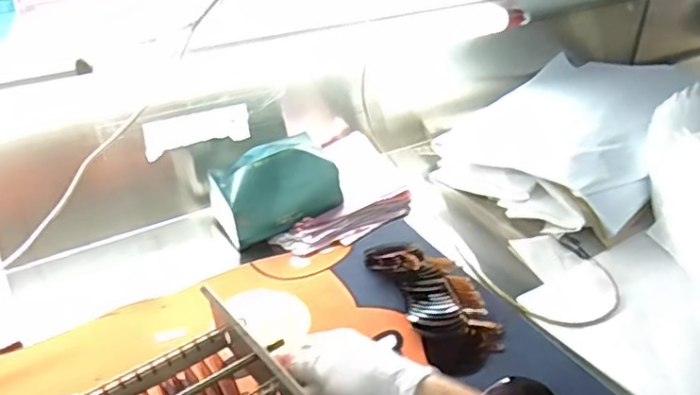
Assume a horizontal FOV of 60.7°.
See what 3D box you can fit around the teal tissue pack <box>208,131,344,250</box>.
[{"bbox_3d":[-0.088,-0.012,0.732,0.142,0.080,0.090,-17,39,-24],"label":"teal tissue pack"}]

